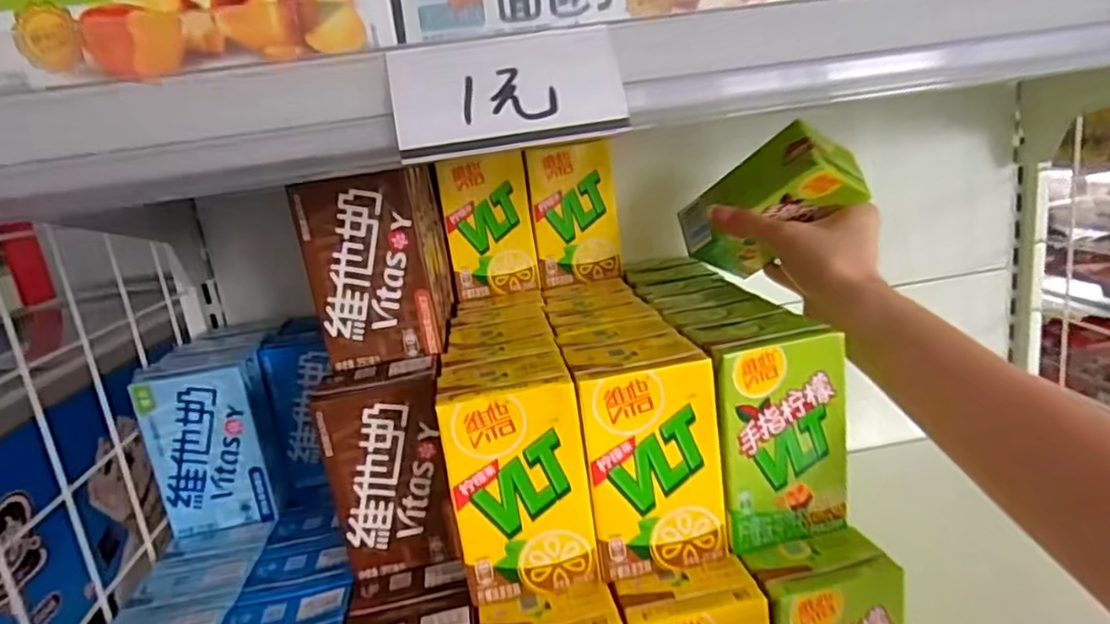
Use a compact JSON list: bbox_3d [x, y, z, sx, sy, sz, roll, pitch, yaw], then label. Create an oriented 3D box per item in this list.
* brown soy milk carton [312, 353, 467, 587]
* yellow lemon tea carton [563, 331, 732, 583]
[{"bbox_3d":[-0.088,0.083,0.353,0.058,0.103,0.041,-9,16,-6],"label":"brown soy milk carton"},{"bbox_3d":[0.045,0.070,0.331,0.066,0.102,0.056,-9,16,-6],"label":"yellow lemon tea carton"}]

